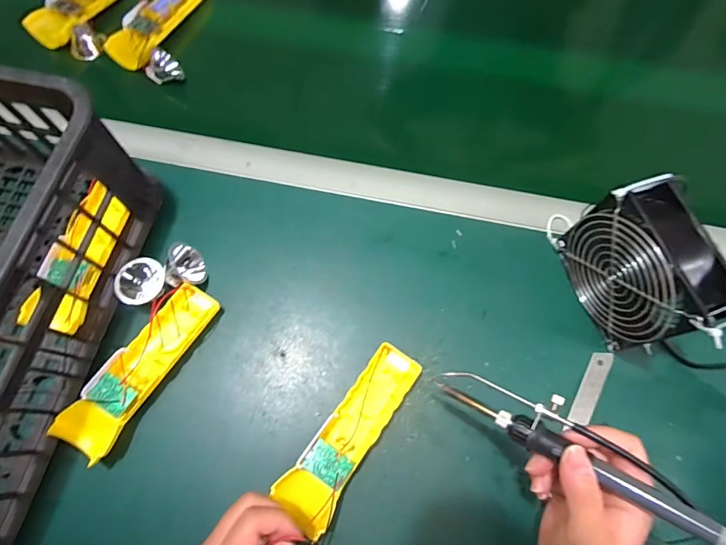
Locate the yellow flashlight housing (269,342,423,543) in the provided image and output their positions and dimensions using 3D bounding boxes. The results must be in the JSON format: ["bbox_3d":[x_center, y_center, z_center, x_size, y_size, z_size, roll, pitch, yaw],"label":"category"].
[{"bbox_3d":[-0.008,0.133,0.358,0.046,0.016,0.159,33,65,14],"label":"yellow flashlight housing"}]

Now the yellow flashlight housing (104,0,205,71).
[{"bbox_3d":[-0.261,-0.328,0.537,0.056,0.031,0.167,25,71,8],"label":"yellow flashlight housing"}]

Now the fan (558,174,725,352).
[{"bbox_3d":[0.241,0.001,0.364,0.054,0.117,0.131,-14,70,-6],"label":"fan"}]

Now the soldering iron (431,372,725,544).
[{"bbox_3d":[0.146,0.116,0.276,0.205,0.020,0.036,25,68,29],"label":"soldering iron"}]

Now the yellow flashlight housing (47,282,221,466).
[{"bbox_3d":[-0.199,0.083,0.379,0.049,0.033,0.163,27,71,9],"label":"yellow flashlight housing"}]

